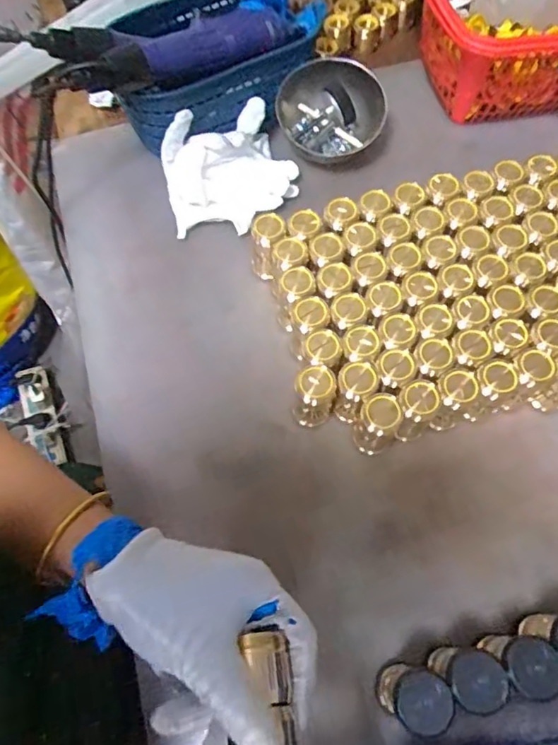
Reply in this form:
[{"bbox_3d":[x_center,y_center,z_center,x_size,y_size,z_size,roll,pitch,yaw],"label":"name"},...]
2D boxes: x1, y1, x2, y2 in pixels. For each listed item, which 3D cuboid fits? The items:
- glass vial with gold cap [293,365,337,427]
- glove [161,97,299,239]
[{"bbox_3d":[0.028,0.021,0.444,0.031,0.071,0.027,16,68,9],"label":"glass vial with gold cap"},{"bbox_3d":[-0.052,-0.203,0.547,0.134,0.049,0.106,-21,67,-7],"label":"glove"}]

